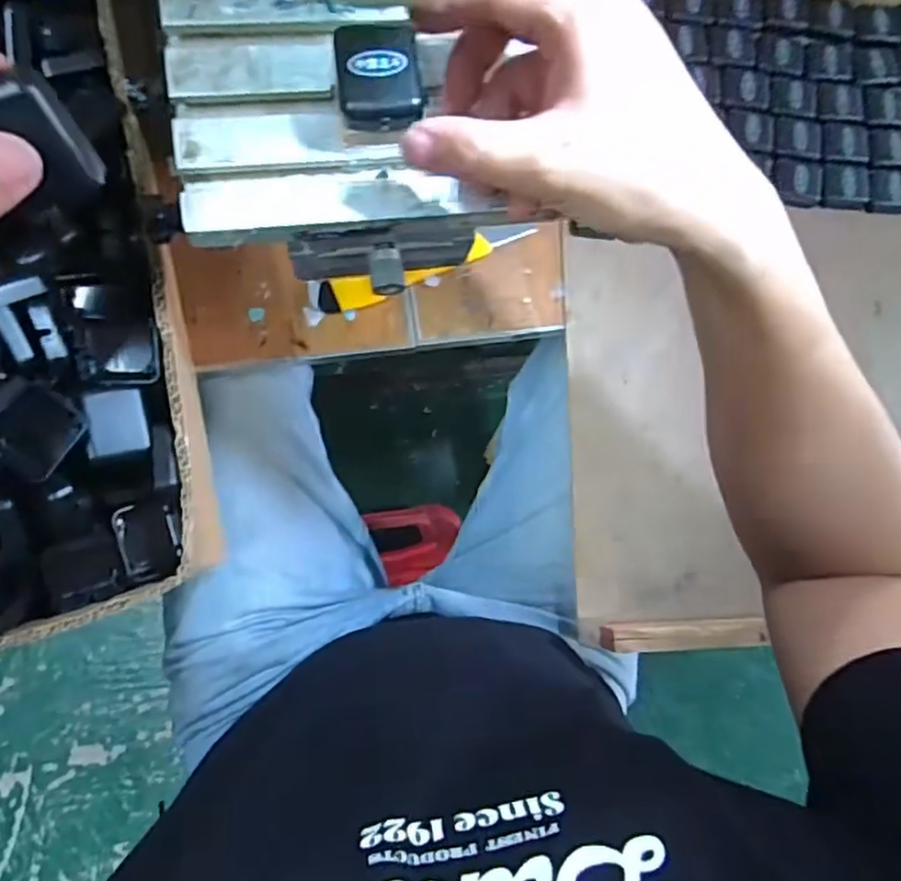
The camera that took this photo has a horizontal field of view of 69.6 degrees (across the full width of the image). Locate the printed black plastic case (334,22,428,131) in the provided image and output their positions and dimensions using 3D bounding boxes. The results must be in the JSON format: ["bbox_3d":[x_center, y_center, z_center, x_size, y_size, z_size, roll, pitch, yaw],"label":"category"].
[{"bbox_3d":[-0.032,-0.164,0.289,0.036,0.014,0.045,-6,87,-9],"label":"printed black plastic case"}]

